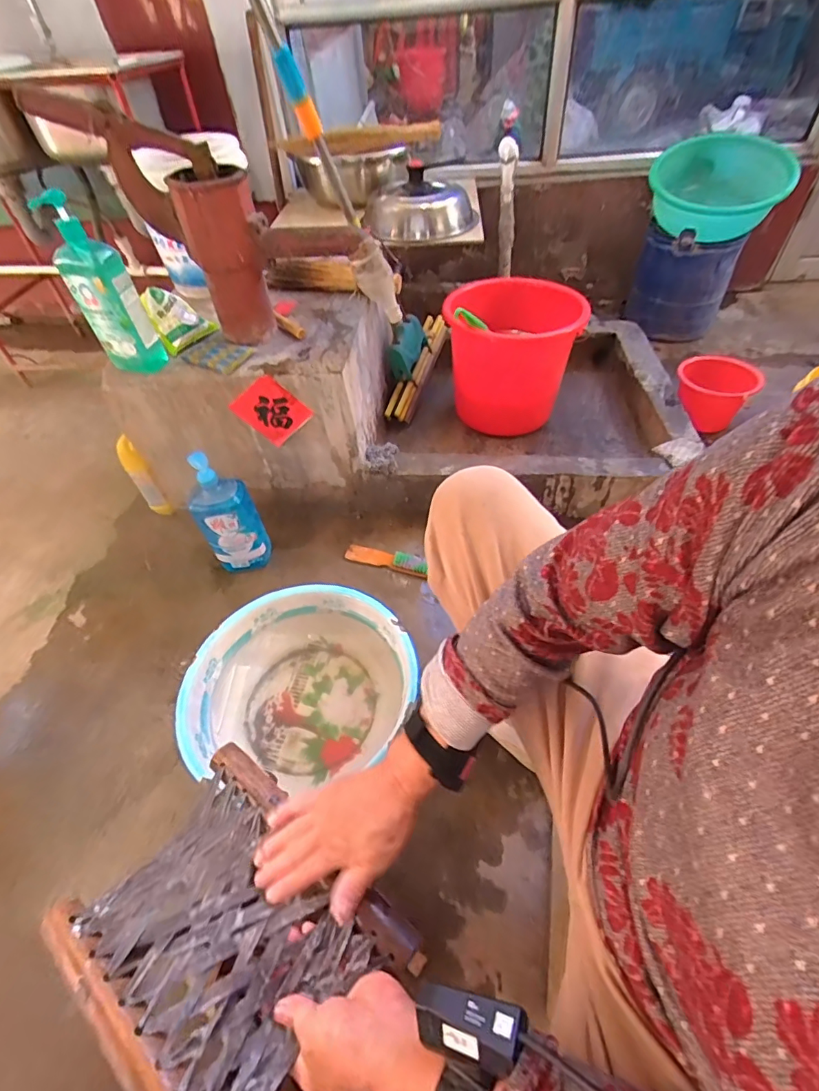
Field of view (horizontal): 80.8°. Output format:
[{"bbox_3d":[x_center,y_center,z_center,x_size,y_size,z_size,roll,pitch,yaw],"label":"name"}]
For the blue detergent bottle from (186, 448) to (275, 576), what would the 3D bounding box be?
[{"bbox_3d":[-0.365,-0.054,0.973,0.117,0.278,0.069,-26,52,-18],"label":"blue detergent bottle"}]

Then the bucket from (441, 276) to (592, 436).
[{"bbox_3d":[0.256,-0.473,1.222,0.324,0.276,0.301,7,52,10],"label":"bucket"}]

